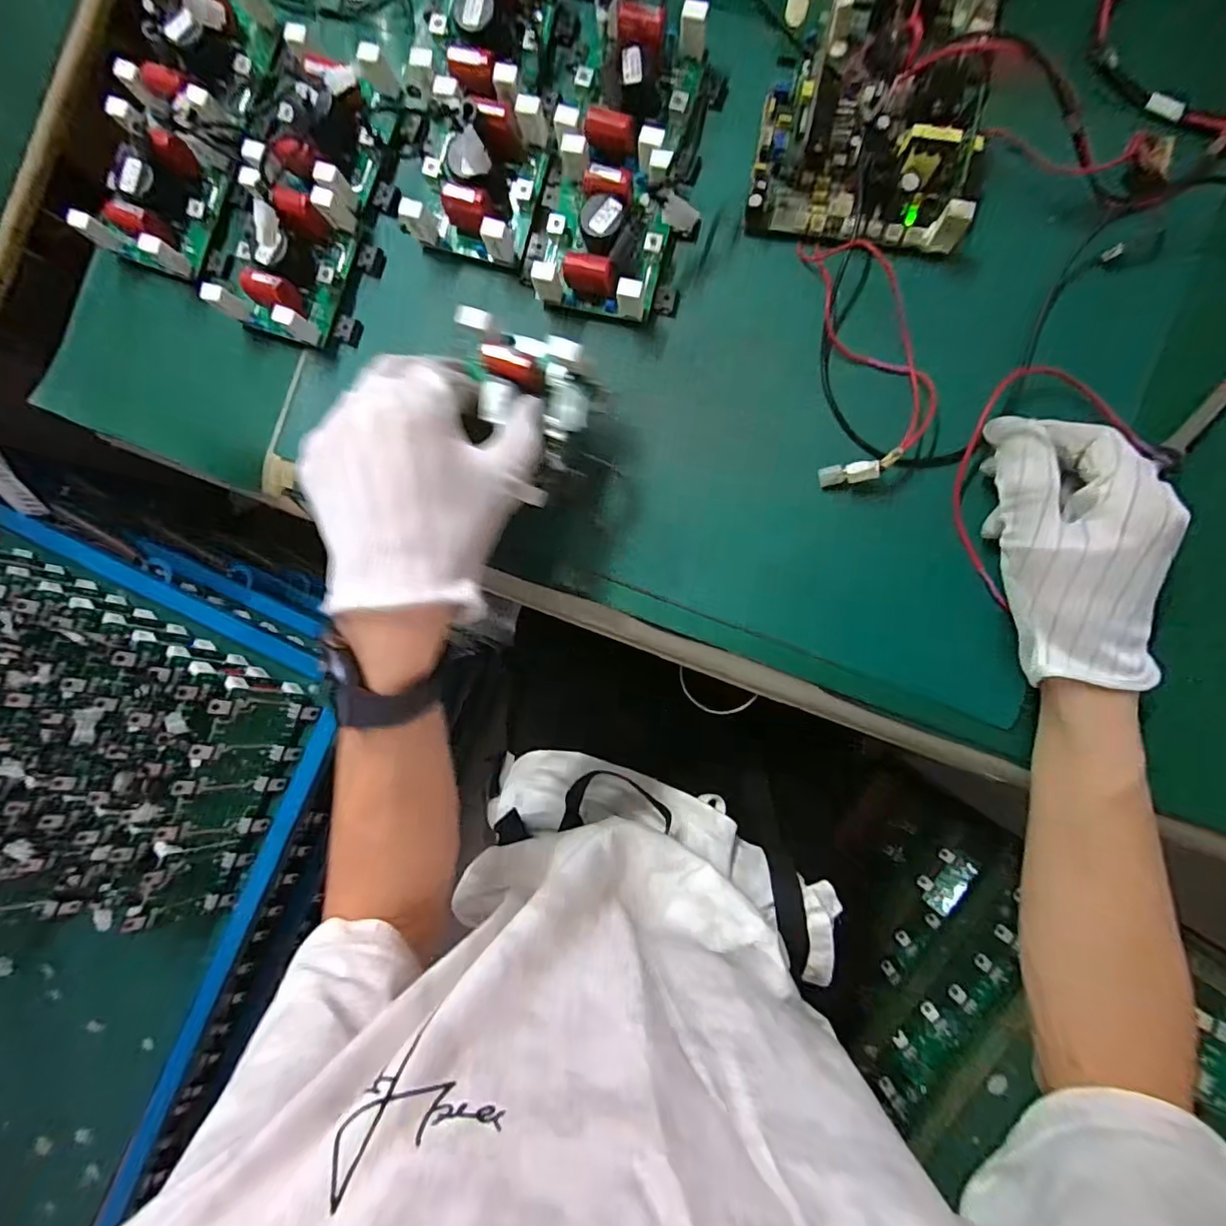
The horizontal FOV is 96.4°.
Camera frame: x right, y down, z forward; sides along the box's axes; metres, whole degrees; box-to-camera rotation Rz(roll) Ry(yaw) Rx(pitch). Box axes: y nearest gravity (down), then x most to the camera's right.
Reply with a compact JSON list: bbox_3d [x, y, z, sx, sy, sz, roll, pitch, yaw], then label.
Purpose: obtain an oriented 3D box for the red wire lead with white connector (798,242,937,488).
[{"bbox_3d":[0.150,-0.149,0.318,0.063,0.025,0.144,-4,89,5],"label":"red wire lead with white connector"}]

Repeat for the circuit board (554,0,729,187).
[{"bbox_3d":[0.017,-0.309,0.326,0.084,0.038,0.093,20,91,5],"label":"circuit board"}]

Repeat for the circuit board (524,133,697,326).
[{"bbox_3d":[-0.005,-0.226,0.328,0.098,0.035,0.082,17,91,5],"label":"circuit board"}]

